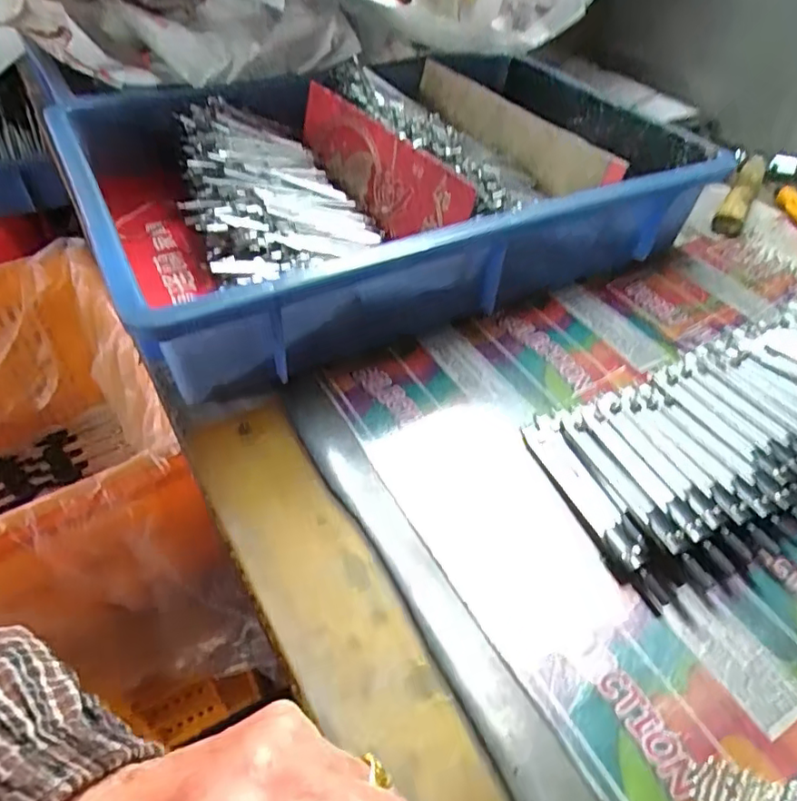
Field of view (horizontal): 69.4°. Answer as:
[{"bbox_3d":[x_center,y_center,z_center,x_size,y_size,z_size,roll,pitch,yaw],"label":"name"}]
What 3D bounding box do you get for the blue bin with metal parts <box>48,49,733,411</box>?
[{"bbox_3d":[-0.013,-0.173,0.447,0.409,0.091,0.297,-22,51,-21],"label":"blue bin with metal parts"}]

